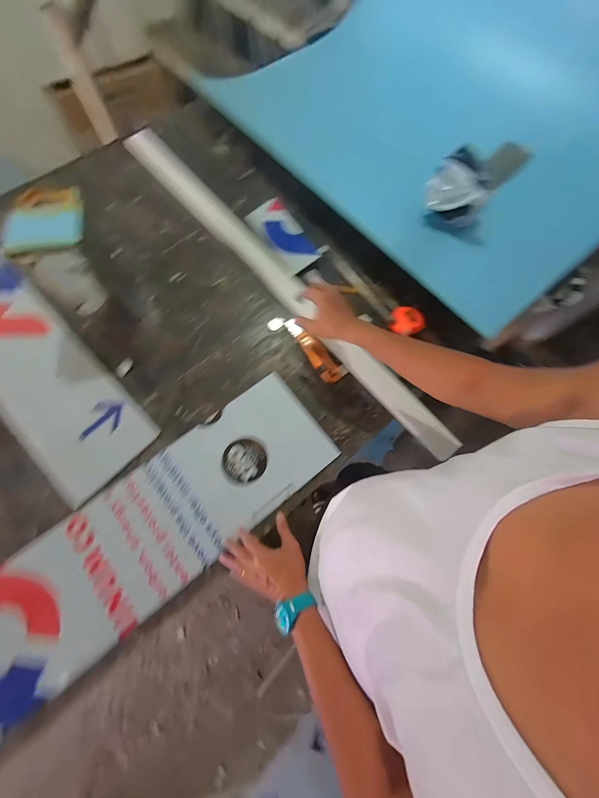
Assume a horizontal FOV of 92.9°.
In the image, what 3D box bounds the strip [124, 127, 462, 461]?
[{"bbox_3d":[-0.090,-0.347,0.745,0.076,0.030,1.264,-42,77,1],"label":"strip"}]

